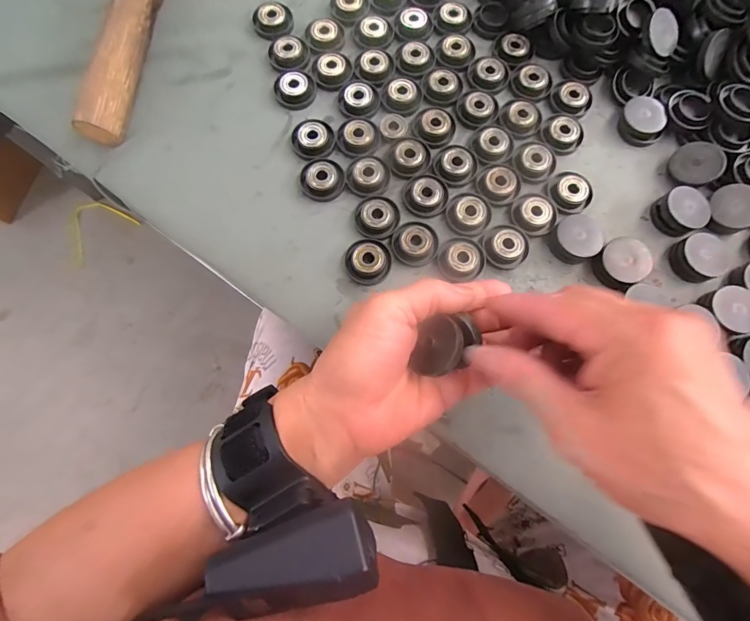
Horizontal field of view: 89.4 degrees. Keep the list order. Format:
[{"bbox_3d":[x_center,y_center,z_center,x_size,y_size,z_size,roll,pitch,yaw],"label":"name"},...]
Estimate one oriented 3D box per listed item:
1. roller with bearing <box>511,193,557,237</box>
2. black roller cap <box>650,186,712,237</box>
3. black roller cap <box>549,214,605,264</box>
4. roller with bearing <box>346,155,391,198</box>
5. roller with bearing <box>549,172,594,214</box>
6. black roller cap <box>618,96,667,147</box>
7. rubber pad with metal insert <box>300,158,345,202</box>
[{"bbox_3d":[0.116,-0.070,0.275,0.029,0.009,0.030,0,75,-1],"label":"roller with bearing"},{"bbox_3d":[0.221,-0.071,0.275,0.035,0.014,0.032,0,75,-1],"label":"black roller cap"},{"bbox_3d":[0.144,-0.052,0.269,0.031,0.011,0.038,37,78,8],"label":"black roller cap"},{"bbox_3d":[-0.005,-0.101,0.281,0.032,0.015,0.029,-38,79,-10],"label":"roller with bearing"},{"bbox_3d":[0.146,-0.086,0.278,0.032,0.008,0.029,-4,76,-2],"label":"roller with bearing"},{"bbox_3d":[0.209,-0.148,0.294,0.036,0.013,0.033,0,75,-1],"label":"black roller cap"},{"bbox_3d":[-0.039,-0.097,0.278,0.032,0.009,0.029,-2,75,-1],"label":"rubber pad with metal insert"}]

